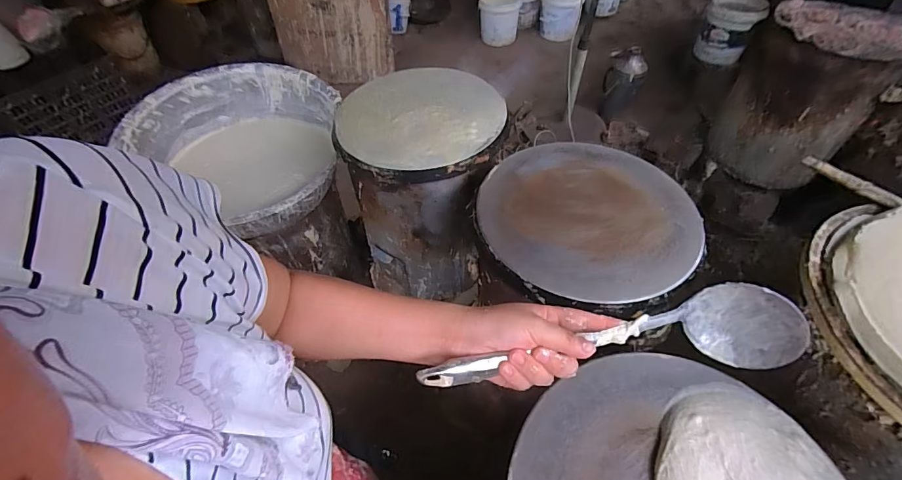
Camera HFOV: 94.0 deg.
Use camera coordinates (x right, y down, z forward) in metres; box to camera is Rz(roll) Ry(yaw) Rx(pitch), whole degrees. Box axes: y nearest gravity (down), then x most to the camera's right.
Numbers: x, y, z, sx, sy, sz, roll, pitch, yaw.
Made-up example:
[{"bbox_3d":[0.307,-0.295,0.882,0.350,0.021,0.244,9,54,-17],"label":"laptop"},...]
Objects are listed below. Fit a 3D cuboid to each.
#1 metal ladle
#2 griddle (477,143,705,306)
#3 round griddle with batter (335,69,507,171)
[{"bbox_3d":[0.137,0.092,0.368,0.326,0.082,0.061,-6,51,-6],"label":"metal ladle"},{"bbox_3d":[0.232,-0.048,0.722,0.351,0.020,0.348,-1,51,1],"label":"griddle"},{"bbox_3d":[-0.069,-0.280,0.922,0.349,0.029,0.343,-1,51,1],"label":"round griddle with batter"}]

